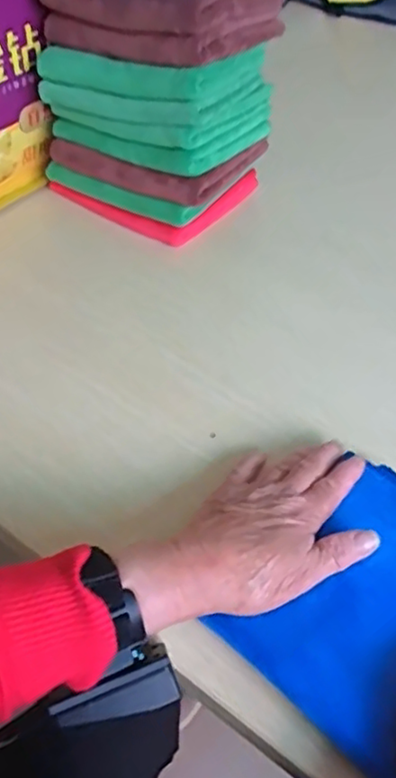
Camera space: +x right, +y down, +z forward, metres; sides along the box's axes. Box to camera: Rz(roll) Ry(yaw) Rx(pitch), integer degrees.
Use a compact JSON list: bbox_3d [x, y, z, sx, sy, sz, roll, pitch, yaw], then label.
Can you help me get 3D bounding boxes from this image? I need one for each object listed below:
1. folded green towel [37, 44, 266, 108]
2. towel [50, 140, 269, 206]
[{"bbox_3d":[-0.044,-0.325,0.634,0.173,0.035,0.145,29,52,20],"label":"folded green towel"},{"bbox_3d":[-0.037,-0.261,0.693,0.173,0.030,0.167,29,52,20],"label":"towel"}]

